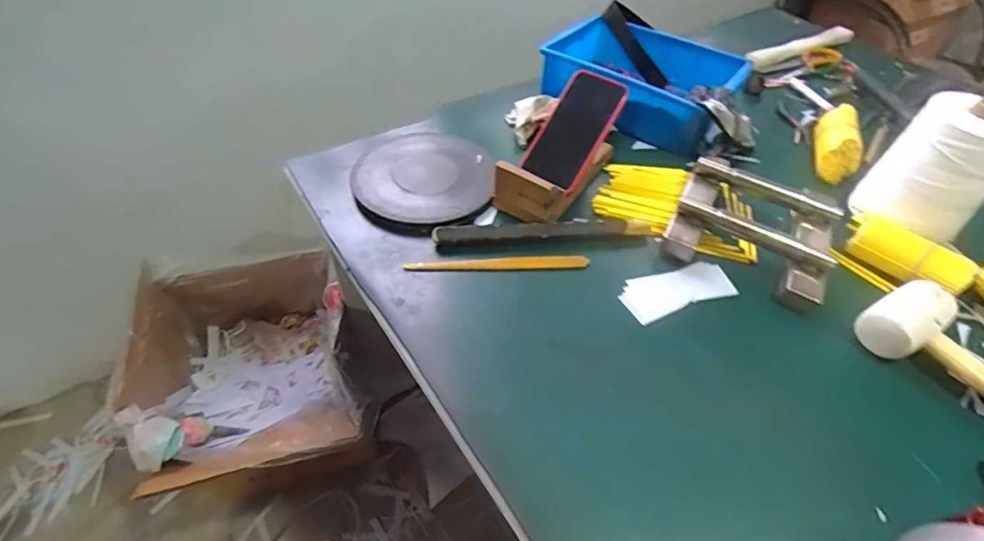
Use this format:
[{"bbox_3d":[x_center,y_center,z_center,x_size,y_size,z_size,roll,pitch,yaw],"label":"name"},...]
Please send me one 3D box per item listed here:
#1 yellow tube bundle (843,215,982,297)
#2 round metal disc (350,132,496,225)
[{"bbox_3d":[0.484,-0.021,0.582,0.129,0.043,0.045,36,55,27],"label":"yellow tube bundle"},{"bbox_3d":[-0.081,-0.132,0.685,0.201,0.024,0.201,1,47,-2],"label":"round metal disc"}]

